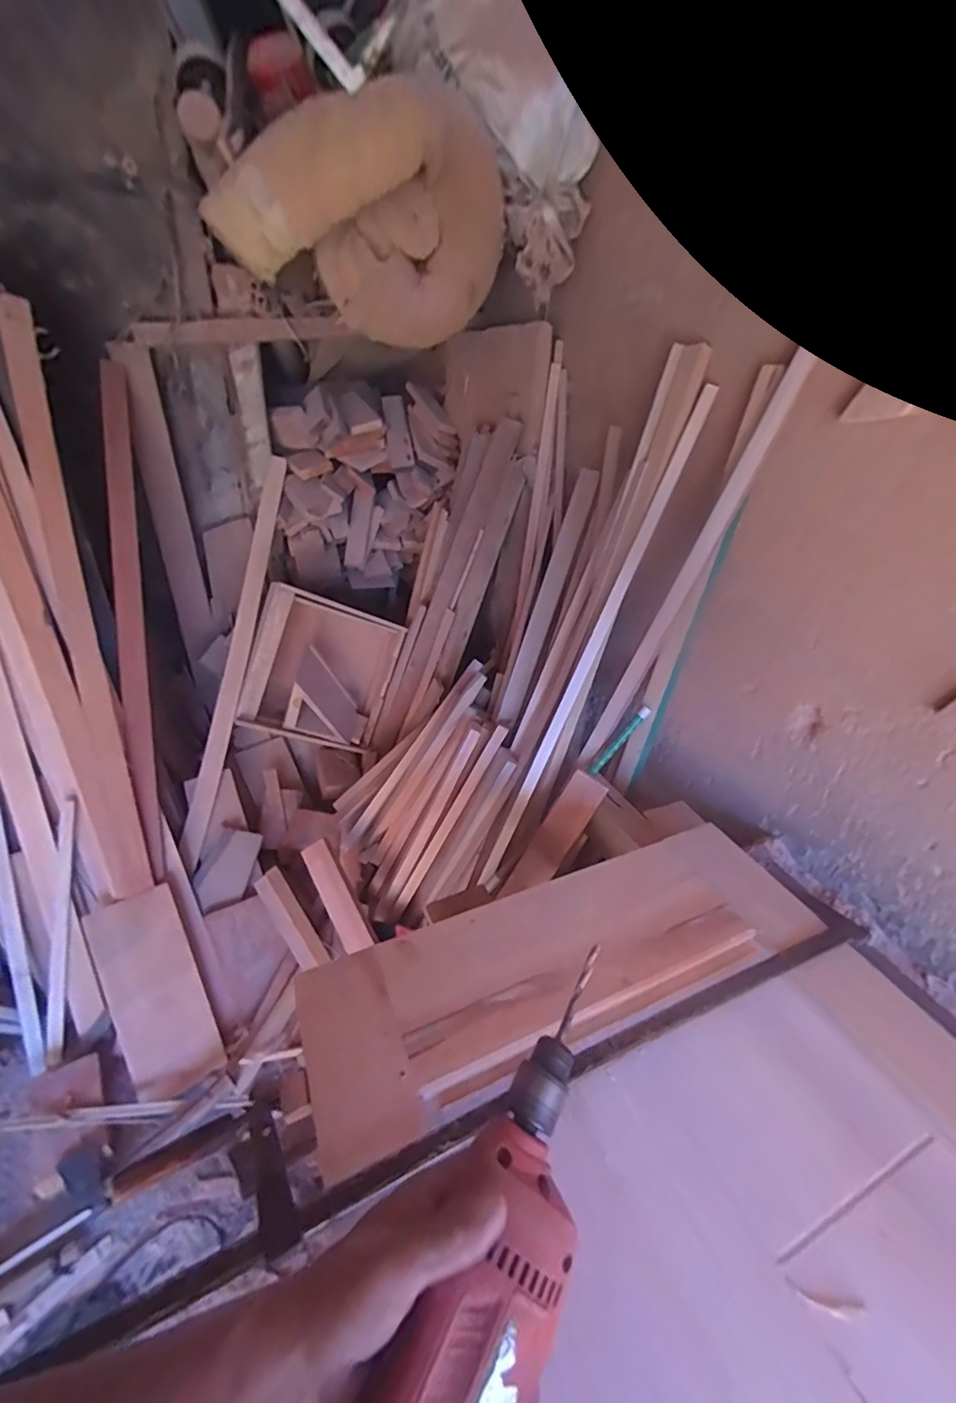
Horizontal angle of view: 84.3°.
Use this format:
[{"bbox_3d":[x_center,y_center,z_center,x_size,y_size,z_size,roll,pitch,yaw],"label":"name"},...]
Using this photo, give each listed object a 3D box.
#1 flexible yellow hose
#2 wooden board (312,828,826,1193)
[{"bbox_3d":[-0.231,-0.986,1.103,0.577,0.350,0.280,-7,33,-16],"label":"flexible yellow hose"},{"bbox_3d":[0.140,0.372,0.783,0.755,0.033,0.240,-11,34,-21],"label":"wooden board"}]

